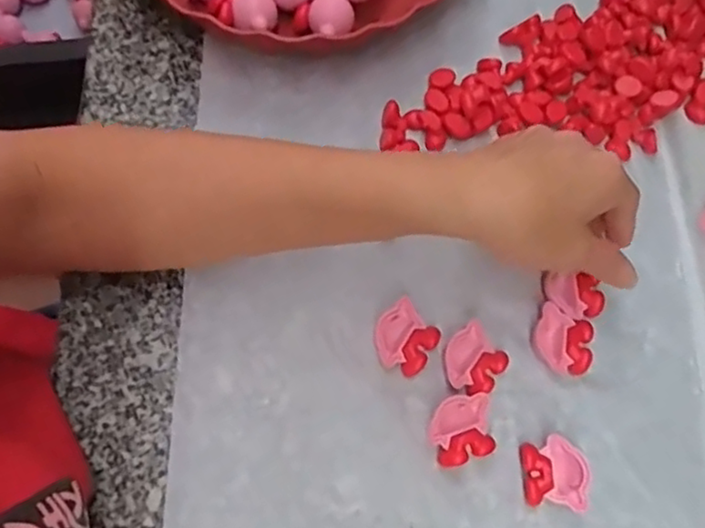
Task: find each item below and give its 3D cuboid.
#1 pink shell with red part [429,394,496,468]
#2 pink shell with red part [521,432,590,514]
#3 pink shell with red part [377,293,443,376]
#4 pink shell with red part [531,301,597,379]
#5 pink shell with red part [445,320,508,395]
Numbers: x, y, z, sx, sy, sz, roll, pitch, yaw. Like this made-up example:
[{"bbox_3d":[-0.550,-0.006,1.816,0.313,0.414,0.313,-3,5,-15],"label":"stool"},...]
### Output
[{"bbox_3d":[0.058,0.089,0.350,0.032,0.010,0.034,-8,73,-4],"label":"pink shell with red part"},{"bbox_3d":[0.107,0.112,0.350,0.033,0.016,0.037,-4,73,-3],"label":"pink shell with red part"},{"bbox_3d":[0.029,0.042,0.360,0.034,0.009,0.035,42,76,10],"label":"pink shell with red part"},{"bbox_3d":[0.119,0.044,0.369,0.035,0.012,0.032,21,73,5],"label":"pink shell with red part"},{"bbox_3d":[0.066,0.054,0.360,0.033,0.010,0.032,-42,78,-13],"label":"pink shell with red part"}]

